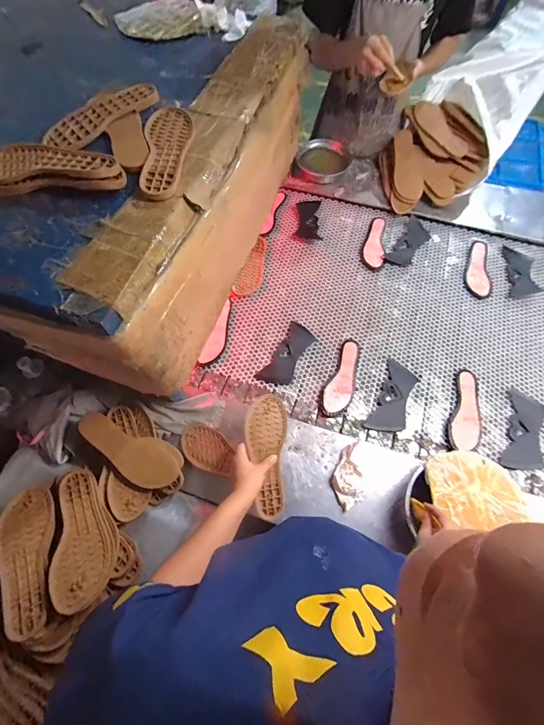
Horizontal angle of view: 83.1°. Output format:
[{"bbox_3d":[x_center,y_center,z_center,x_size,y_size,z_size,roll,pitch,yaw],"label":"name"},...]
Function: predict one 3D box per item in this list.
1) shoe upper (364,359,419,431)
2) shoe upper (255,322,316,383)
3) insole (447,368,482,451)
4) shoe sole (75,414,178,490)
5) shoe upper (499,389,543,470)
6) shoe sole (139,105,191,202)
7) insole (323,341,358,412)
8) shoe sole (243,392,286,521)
[{"bbox_3d":[0.330,0.095,0.823,0.089,0.005,0.214,26,68,12],"label":"shoe upper"},{"bbox_3d":[0.049,-0.021,0.885,0.087,0.006,0.207,31,69,14],"label":"shoe upper"},{"bbox_3d":[0.517,0.125,0.802,0.083,0.021,0.222,24,67,11],"label":"insole"},{"bbox_3d":[-0.311,0.186,0.677,0.231,0.016,0.096,43,76,4],"label":"shoe sole"},{"bbox_3d":[0.646,0.177,0.781,0.091,0.012,0.211,24,68,11],"label":"shoe upper"},{"bbox_3d":[-0.196,-0.400,0.570,0.084,0.011,0.266,-5,65,-2],"label":"shoe sole"},{"bbox_3d":[0.205,0.038,0.852,0.070,0.012,0.219,24,68,11],"label":"insole"},{"bbox_3d":[-0.009,0.187,0.633,0.086,0.024,0.239,-5,71,-2],"label":"shoe sole"}]

